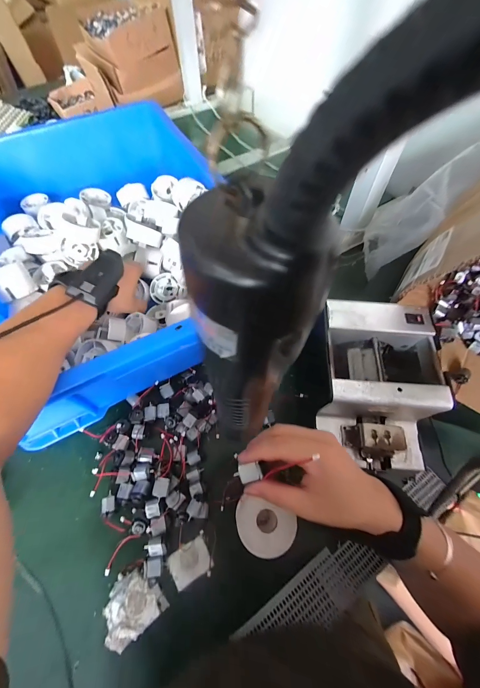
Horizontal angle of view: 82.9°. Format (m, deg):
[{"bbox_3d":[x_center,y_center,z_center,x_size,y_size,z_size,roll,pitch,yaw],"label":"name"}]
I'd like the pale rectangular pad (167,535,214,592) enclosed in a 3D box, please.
[{"bbox_3d":[-0.059,0.257,0.321,0.048,0.009,0.034,-31,66,-16],"label":"pale rectangular pad"}]

